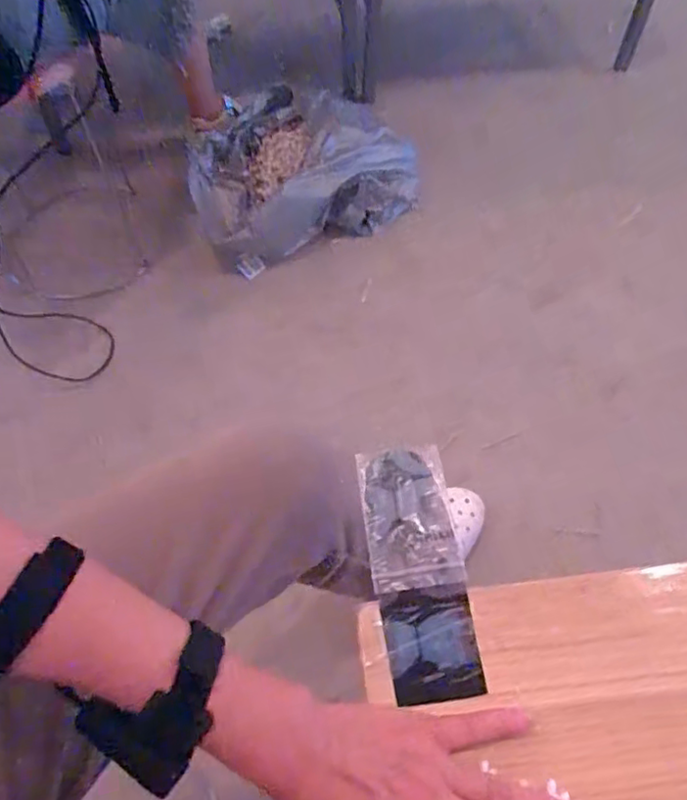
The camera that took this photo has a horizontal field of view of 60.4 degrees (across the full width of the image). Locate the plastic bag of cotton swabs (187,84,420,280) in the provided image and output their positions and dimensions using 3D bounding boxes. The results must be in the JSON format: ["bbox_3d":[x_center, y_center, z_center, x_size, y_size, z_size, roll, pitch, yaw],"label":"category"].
[{"bbox_3d":[-0.104,-0.543,1.363,0.495,0.158,0.441,-16,60,-10],"label":"plastic bag of cotton swabs"}]

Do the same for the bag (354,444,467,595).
[{"bbox_3d":[0.048,0.086,0.444,0.065,0.008,0.107,-5,58,-3],"label":"bag"}]

